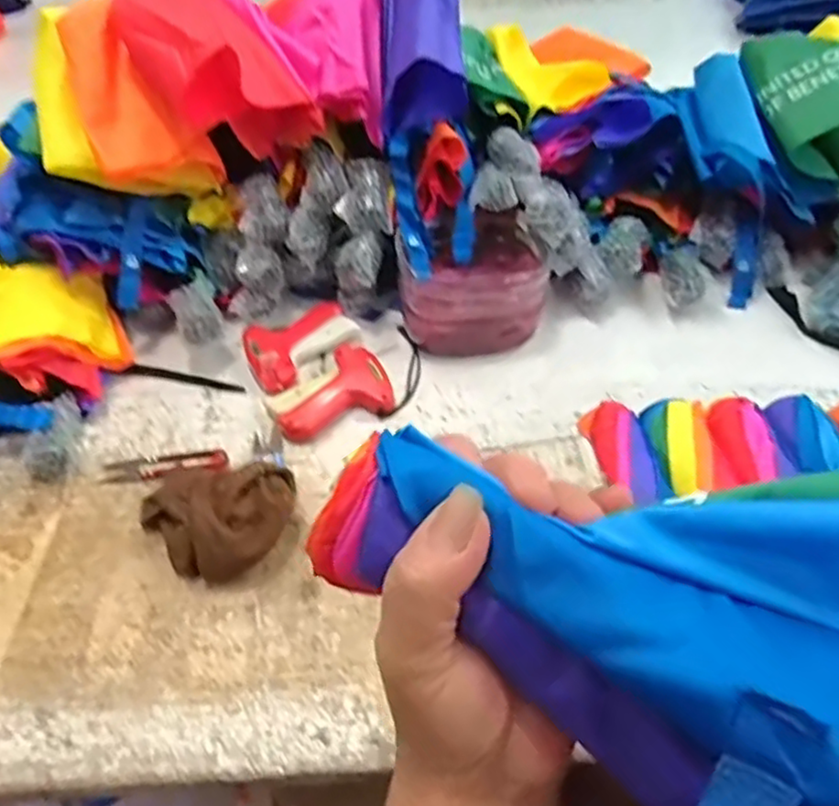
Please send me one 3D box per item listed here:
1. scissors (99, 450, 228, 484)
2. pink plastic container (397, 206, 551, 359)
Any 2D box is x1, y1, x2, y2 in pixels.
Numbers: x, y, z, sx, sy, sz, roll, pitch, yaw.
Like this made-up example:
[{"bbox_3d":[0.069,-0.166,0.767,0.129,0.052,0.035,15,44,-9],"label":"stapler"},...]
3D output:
[{"bbox_3d":[-0.239,0.059,0.637,0.114,0.009,0.029,-5,45,1],"label":"scissors"},{"bbox_3d":[0.058,-0.132,0.739,0.147,0.090,0.144,-4,45,2],"label":"pink plastic container"}]

